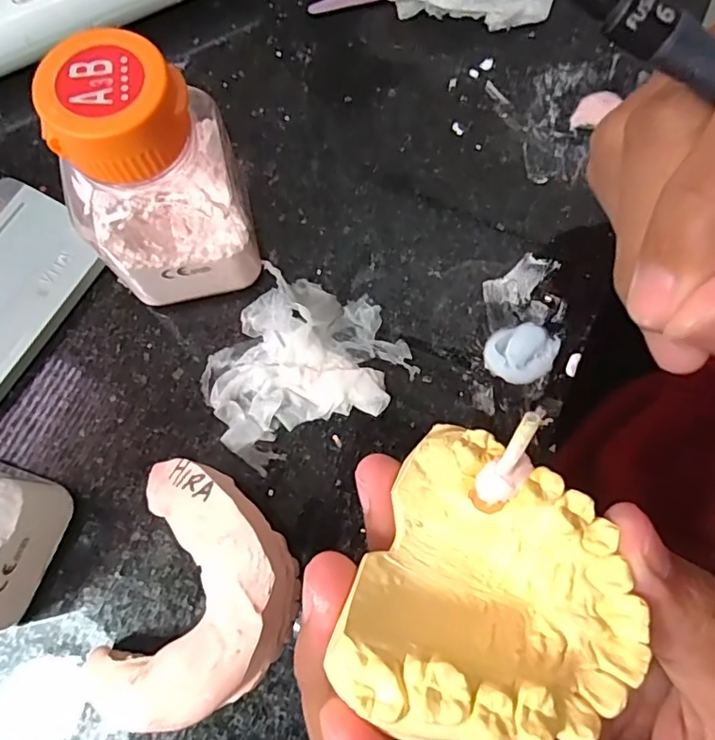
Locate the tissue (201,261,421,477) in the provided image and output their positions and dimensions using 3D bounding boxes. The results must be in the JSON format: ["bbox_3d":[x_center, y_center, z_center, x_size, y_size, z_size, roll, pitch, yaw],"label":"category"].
[{"bbox_3d":[-0.018,-0.002,0.170,0.060,0.008,0.050,-39,77,-10],"label":"tissue"}]

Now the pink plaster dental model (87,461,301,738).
[{"bbox_3d":[-0.039,0.057,0.144,0.046,0.025,0.059,10,73,3],"label":"pink plaster dental model"}]

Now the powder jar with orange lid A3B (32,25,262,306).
[{"bbox_3d":[-0.054,-0.049,0.151,0.042,0.072,0.035,-14,74,-4],"label":"powder jar with orange lid A3B"}]

